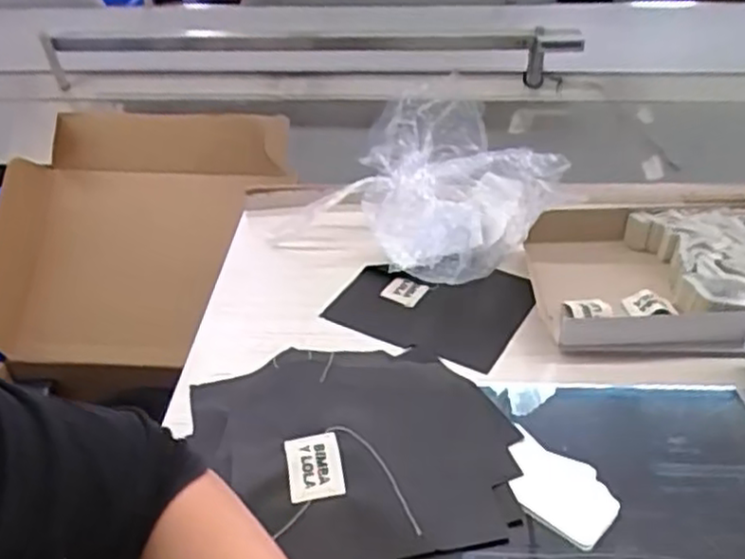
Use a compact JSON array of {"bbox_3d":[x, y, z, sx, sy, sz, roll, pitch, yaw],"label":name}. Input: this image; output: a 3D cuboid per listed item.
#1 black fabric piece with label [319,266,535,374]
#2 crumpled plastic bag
[{"bbox_3d":[0.057,0.018,0.661,0.158,0.018,0.134,19,45,21],"label":"black fabric piece with label"},{"bbox_3d":[0.072,-0.087,0.720,0.165,0.114,0.251,-14,38,-17],"label":"crumpled plastic bag"}]

